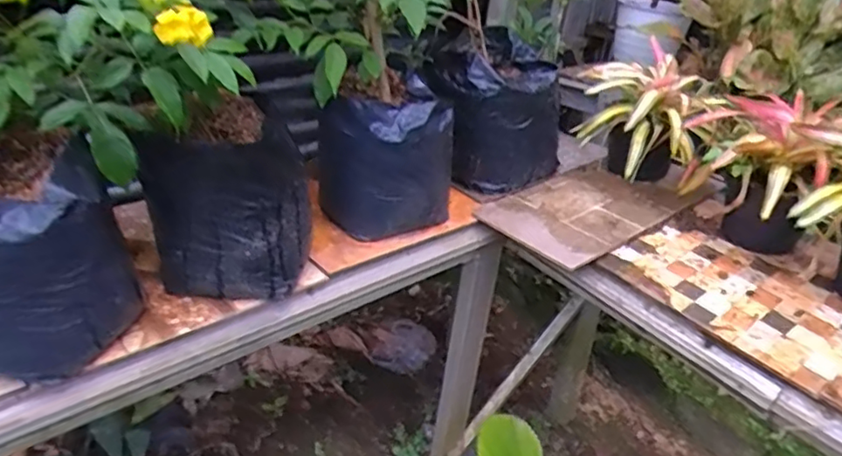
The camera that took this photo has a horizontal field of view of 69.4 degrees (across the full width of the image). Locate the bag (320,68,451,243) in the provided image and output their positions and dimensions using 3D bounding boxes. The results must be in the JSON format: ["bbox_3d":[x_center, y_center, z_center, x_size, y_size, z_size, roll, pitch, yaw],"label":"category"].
[{"bbox_3d":[-0.056,-0.126,1.022,0.227,0.215,0.203,5,29,-7],"label":"bag"}]

